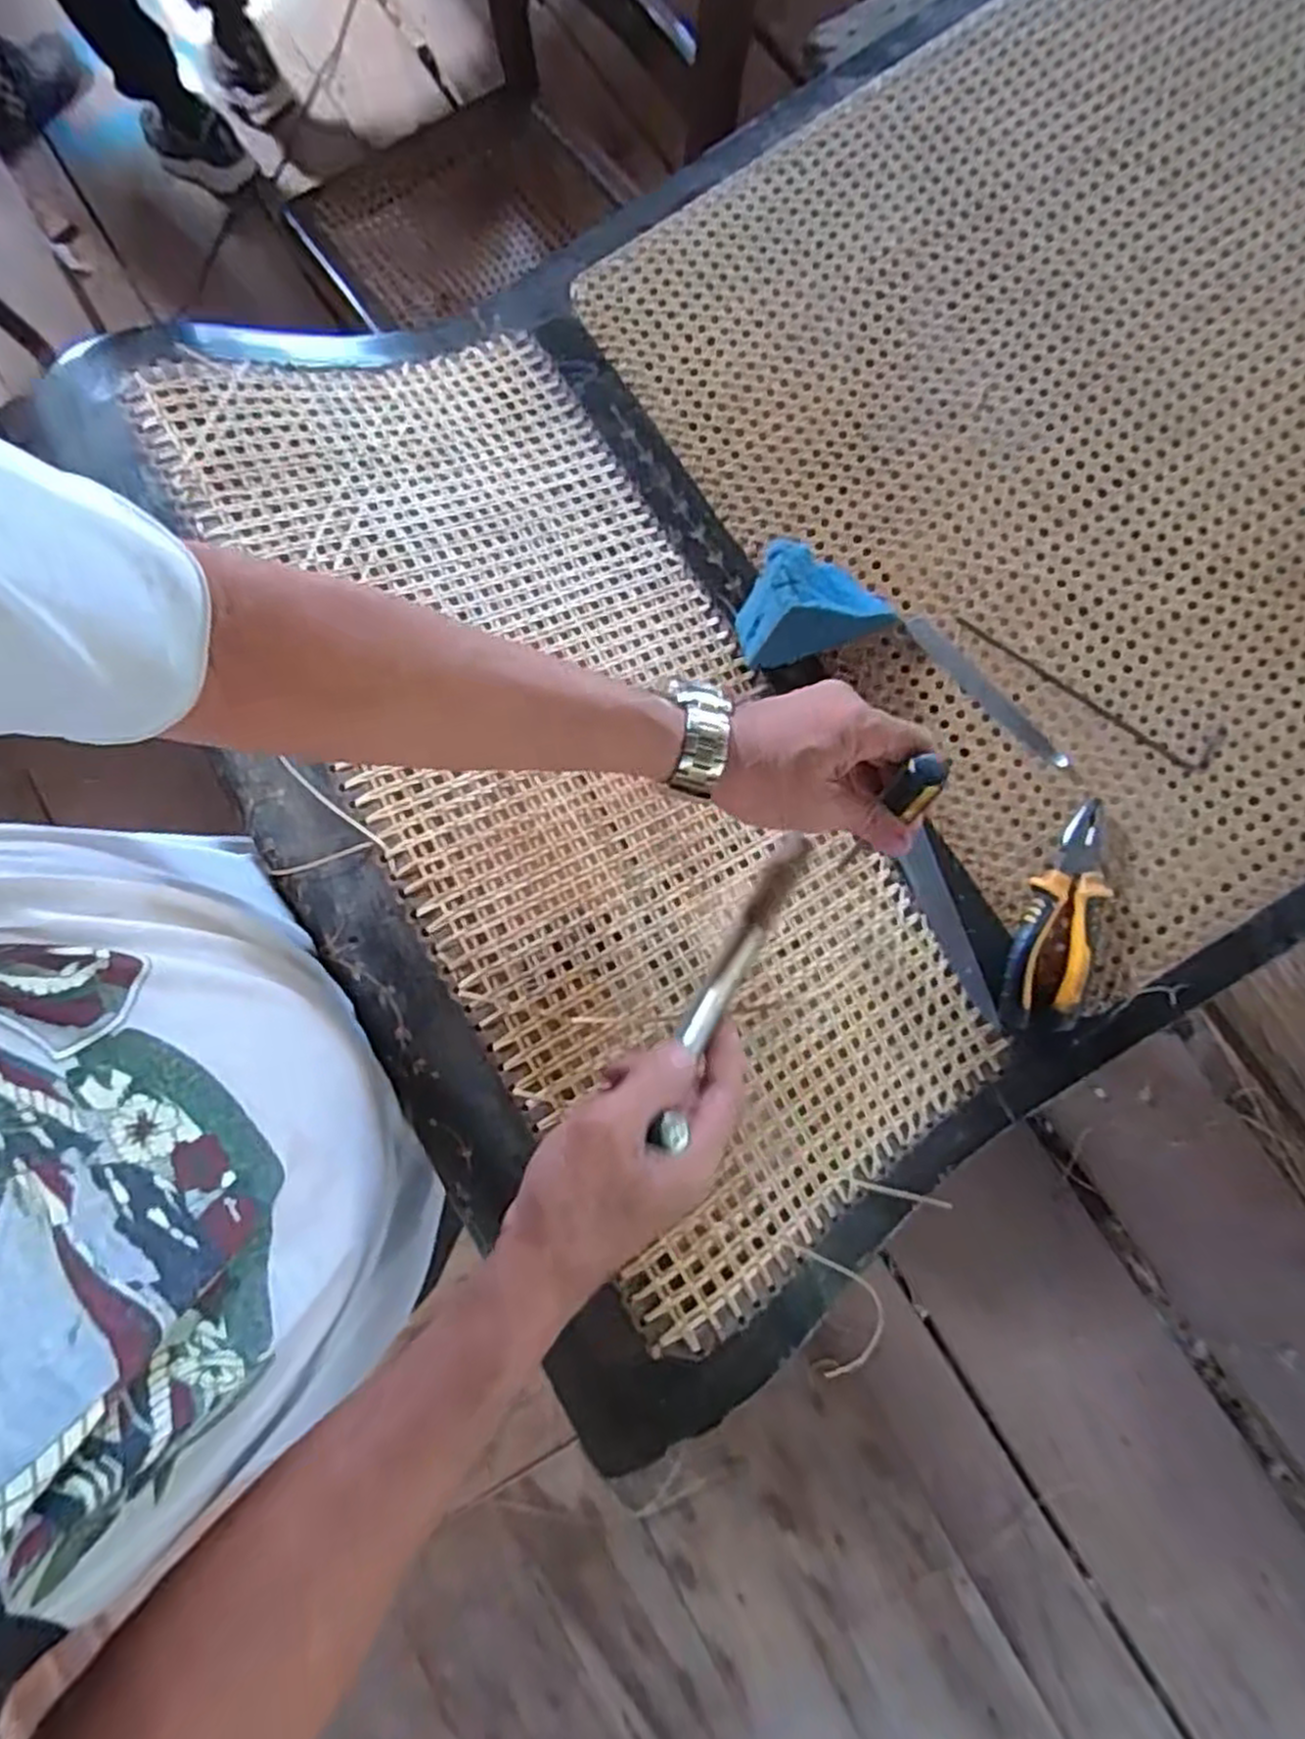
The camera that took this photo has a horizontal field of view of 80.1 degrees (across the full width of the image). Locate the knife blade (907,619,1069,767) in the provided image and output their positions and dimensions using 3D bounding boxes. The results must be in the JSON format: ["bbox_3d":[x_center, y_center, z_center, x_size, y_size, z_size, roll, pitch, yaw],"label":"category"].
[{"bbox_3d":[0.239,-0.127,0.556,0.019,0.004,0.145,-40,82,-5],"label":"knife blade"}]

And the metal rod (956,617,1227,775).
[{"bbox_3d":[0.303,-0.126,0.547,0.194,0.010,0.033,31,82,6],"label":"metal rod"}]

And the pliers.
[{"bbox_3d":[0.276,0.032,0.527,0.047,0.024,0.156,16,82,4],"label":"pliers"}]

